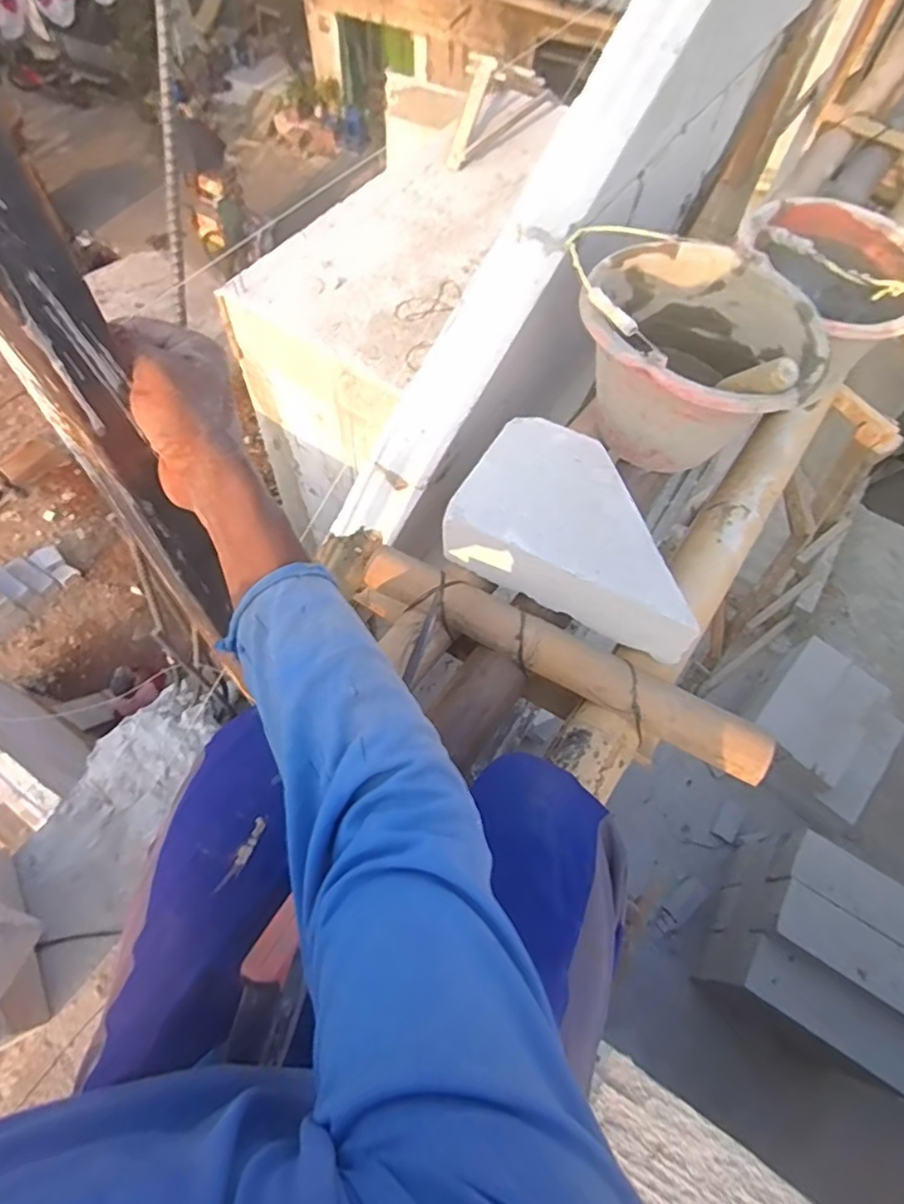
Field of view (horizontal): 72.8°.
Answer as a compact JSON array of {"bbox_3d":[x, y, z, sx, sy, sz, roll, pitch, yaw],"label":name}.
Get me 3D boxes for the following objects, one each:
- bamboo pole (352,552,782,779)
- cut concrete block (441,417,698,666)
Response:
[{"bbox_3d":[0.117,0.064,0.722,0.509,0.047,0.069,28,65,11],"label":"bamboo pole"},{"bbox_3d":[0.166,-0.084,0.760,0.315,0.101,0.206,29,65,11],"label":"cut concrete block"}]

